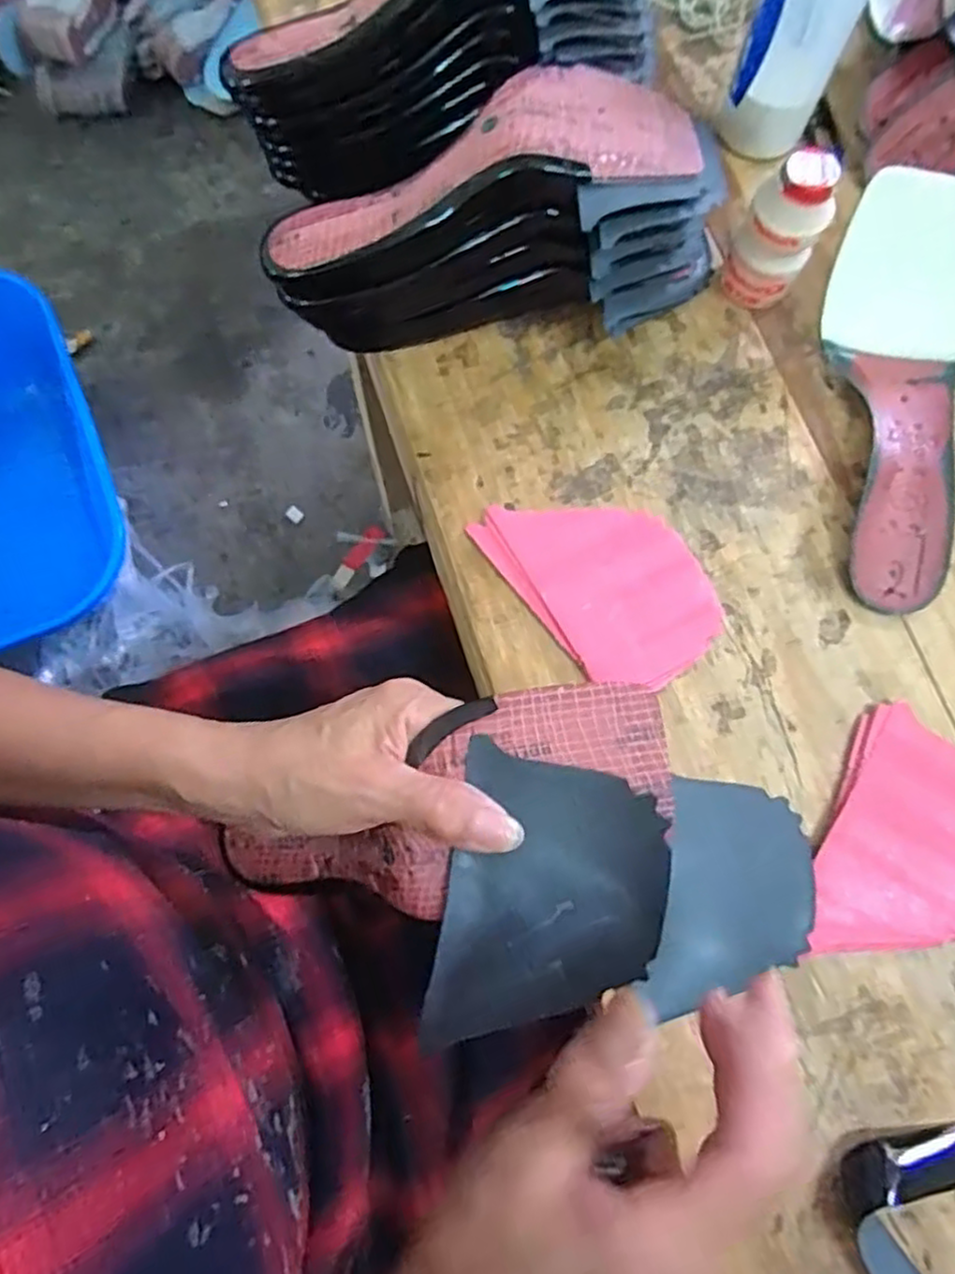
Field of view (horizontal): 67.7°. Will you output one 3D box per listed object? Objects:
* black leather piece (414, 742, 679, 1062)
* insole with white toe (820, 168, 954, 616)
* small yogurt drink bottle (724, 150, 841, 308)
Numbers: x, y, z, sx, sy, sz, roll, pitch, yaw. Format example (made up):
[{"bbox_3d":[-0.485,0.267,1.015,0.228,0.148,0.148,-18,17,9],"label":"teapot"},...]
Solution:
[{"bbox_3d":[0.029,0.111,0.285,0.083,0.009,0.116,10,93,4],"label":"black leather piece"},{"bbox_3d":[0.258,-0.138,0.408,0.080,0.067,0.229,-1,77,-2],"label":"insole with white toe"},{"bbox_3d":[0.180,-0.240,0.427,0.043,0.082,0.035,27,78,5],"label":"small yogurt drink bottle"}]

